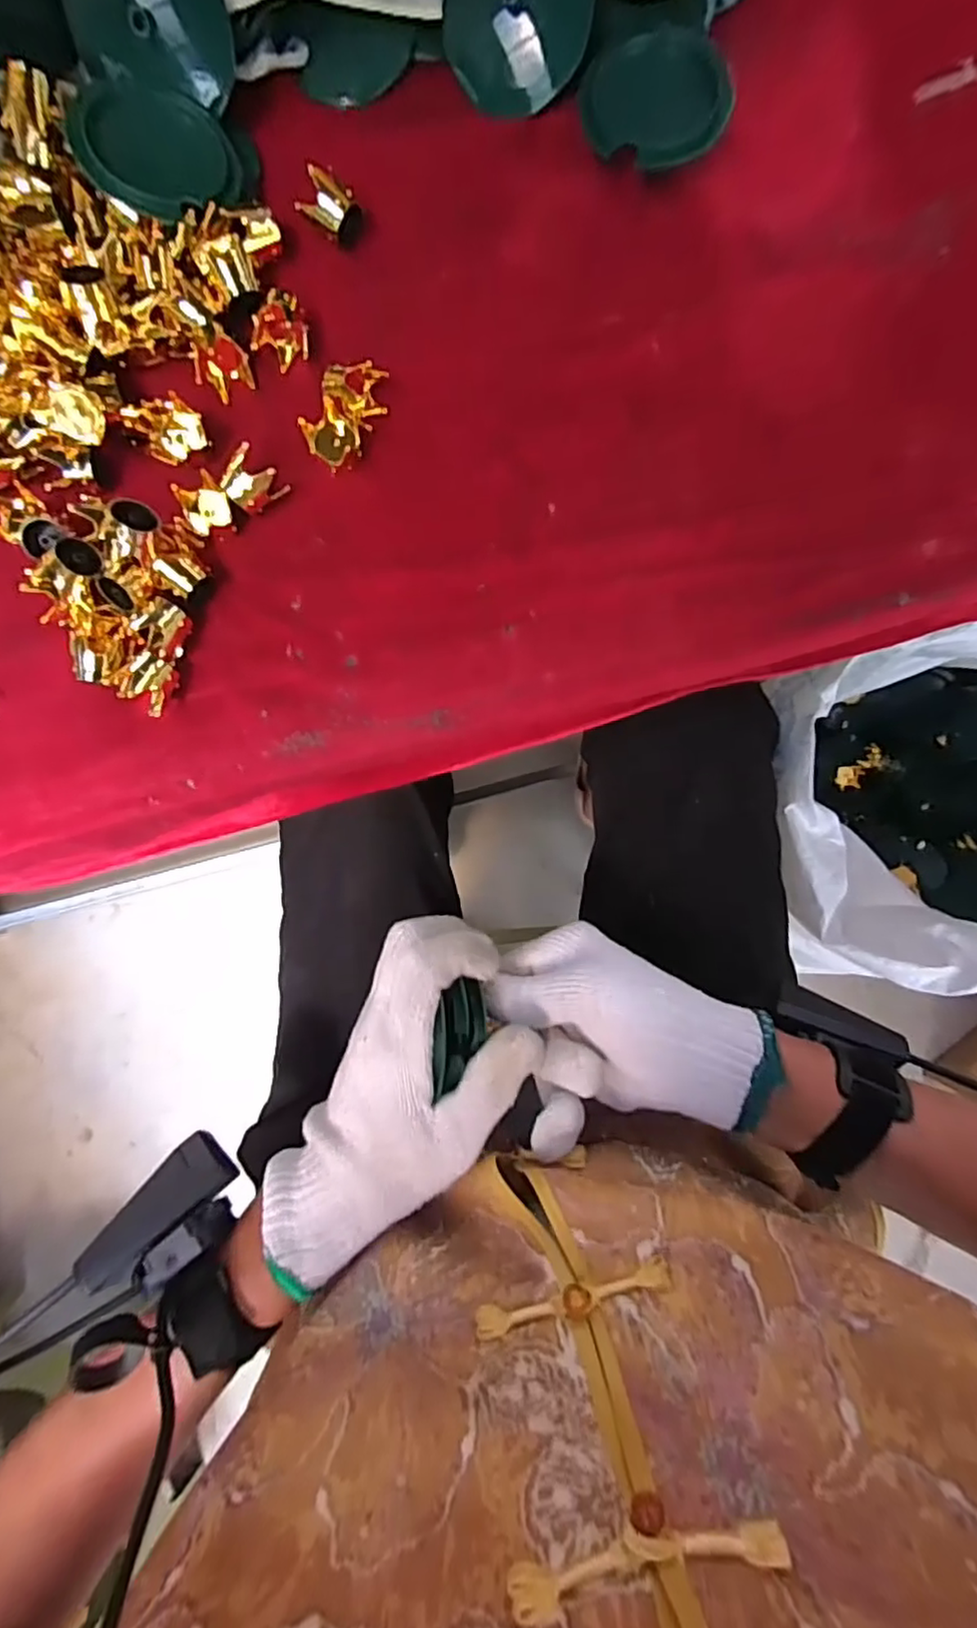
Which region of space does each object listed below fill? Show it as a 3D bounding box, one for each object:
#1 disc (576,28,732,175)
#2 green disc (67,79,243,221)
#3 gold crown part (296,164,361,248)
[{"bbox_3d":[0.084,-0.358,0.319,0.071,0.011,0.053,28,105,2],"label":"disc"},{"bbox_3d":[-0.161,-0.324,0.309,0.072,0.005,0.059,-11,103,-20],"label":"green disc"},{"bbox_3d":[-0.082,-0.311,0.325,0.028,0.024,0.020,36,90,3],"label":"gold crown part"}]

